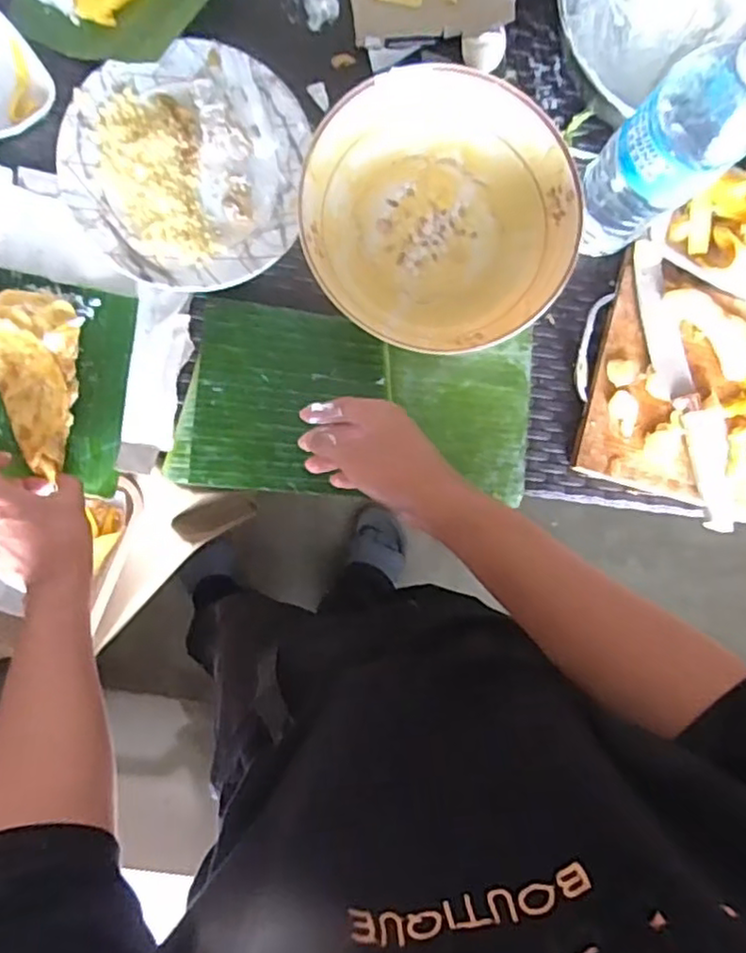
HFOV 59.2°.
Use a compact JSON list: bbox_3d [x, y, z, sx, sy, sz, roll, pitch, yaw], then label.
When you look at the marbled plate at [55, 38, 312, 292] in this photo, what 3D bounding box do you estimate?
[{"bbox_3d":[-0.169,-0.278,0.592,0.206,0.025,0.211,6,91,-4],"label":"marbled plate"}]

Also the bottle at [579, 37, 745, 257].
[{"bbox_3d":[0.224,-0.251,0.524,0.074,0.255,0.075,0,91,-4],"label":"bottle"}]

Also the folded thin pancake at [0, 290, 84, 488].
[{"bbox_3d":[-0.290,-0.082,0.568,0.078,0.025,0.160,-8,93,-4],"label":"folded thin pancake"}]

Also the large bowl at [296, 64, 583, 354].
[{"bbox_3d":[0.057,-0.229,0.587,0.233,0.055,0.227,-1,91,-4],"label":"large bowl"}]

